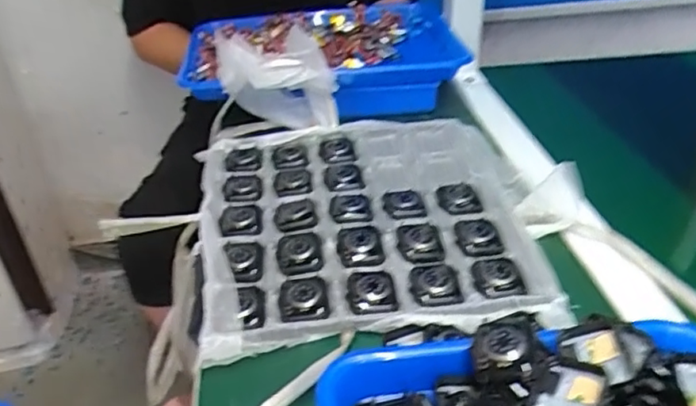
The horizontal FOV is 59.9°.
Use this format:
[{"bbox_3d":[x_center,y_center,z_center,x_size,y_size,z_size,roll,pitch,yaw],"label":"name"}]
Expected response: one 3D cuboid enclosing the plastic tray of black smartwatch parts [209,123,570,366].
[{"bbox_3d":[0.013,0.009,0.549,0.283,0.022,0.313,-8,34,-5],"label":"plastic tray of black smartwatch parts"}]

